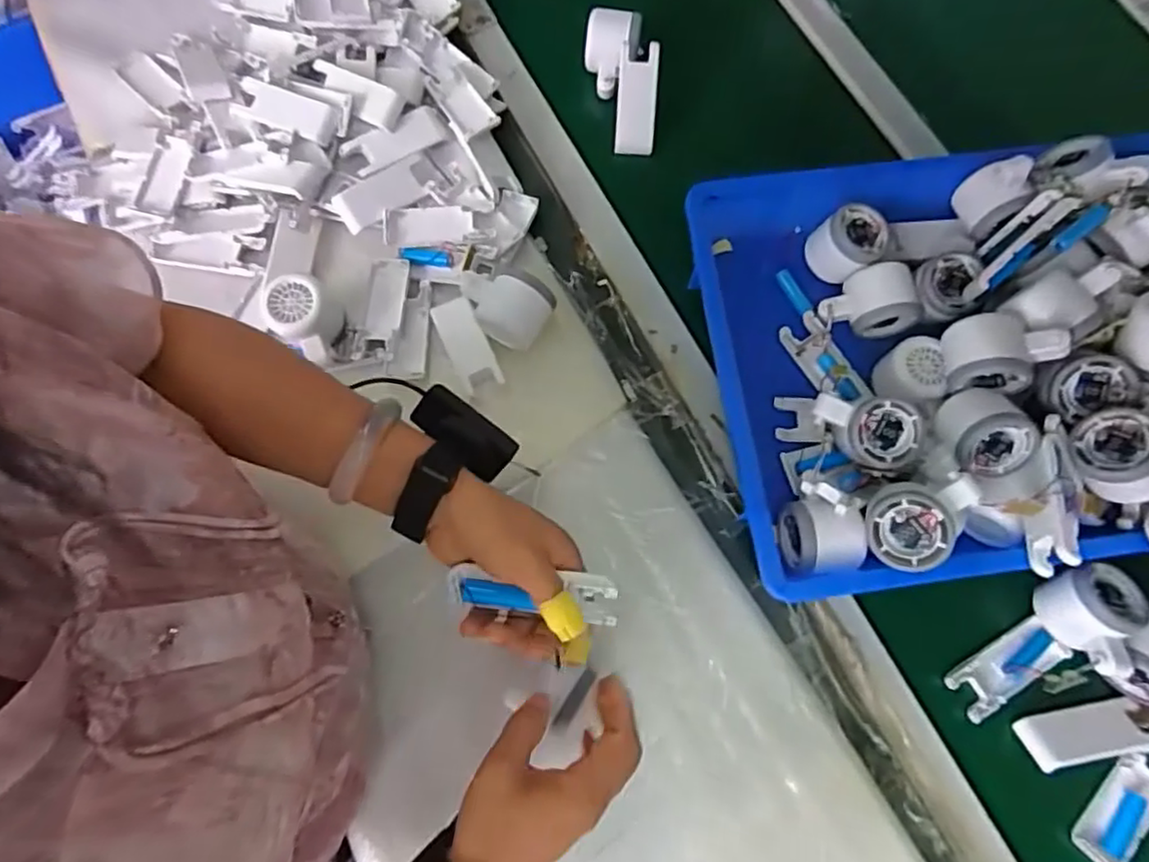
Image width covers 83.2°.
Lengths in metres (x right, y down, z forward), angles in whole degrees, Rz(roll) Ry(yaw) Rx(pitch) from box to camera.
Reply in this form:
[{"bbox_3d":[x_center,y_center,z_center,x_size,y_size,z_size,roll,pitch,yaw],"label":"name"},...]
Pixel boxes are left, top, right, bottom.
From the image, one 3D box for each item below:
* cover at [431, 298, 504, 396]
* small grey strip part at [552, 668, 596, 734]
[{"bbox_3d":[-0.099,-0.079,0.594,0.035,0.015,0.090,-25,76,-8],"label":"cover"},{"bbox_3d":[0.000,0.204,0.489,0.011,0.004,0.051,32,58,8],"label":"small grey strip part"}]

